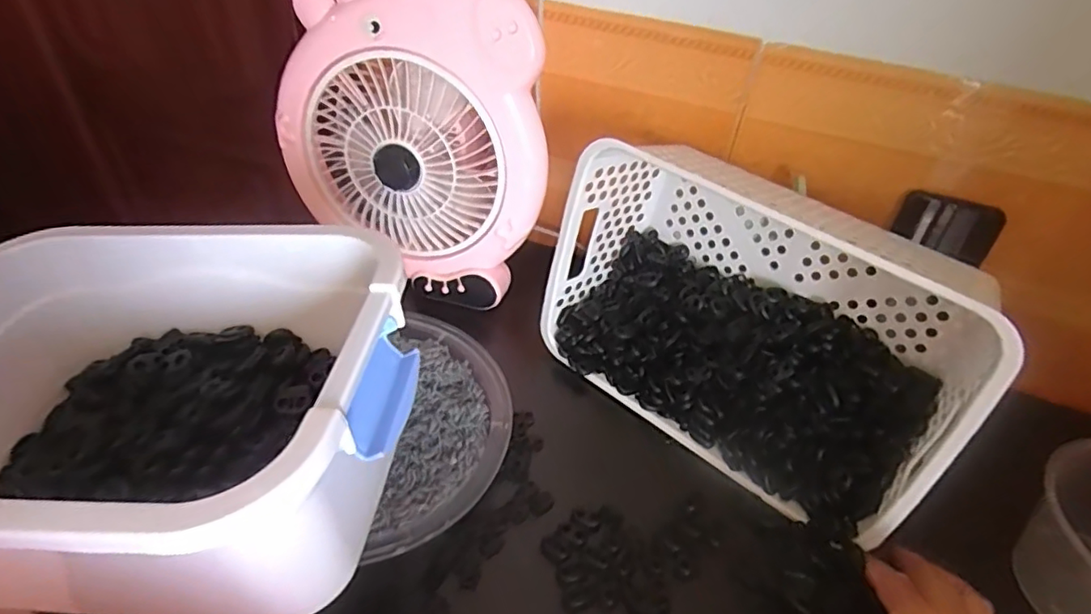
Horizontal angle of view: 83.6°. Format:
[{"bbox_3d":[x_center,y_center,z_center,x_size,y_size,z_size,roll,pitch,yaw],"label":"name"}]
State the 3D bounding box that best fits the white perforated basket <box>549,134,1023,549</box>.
[{"bbox_3d":[0.157,0.009,0.479,0.308,0.167,0.144,32,48,27],"label":"white perforated basket"}]

